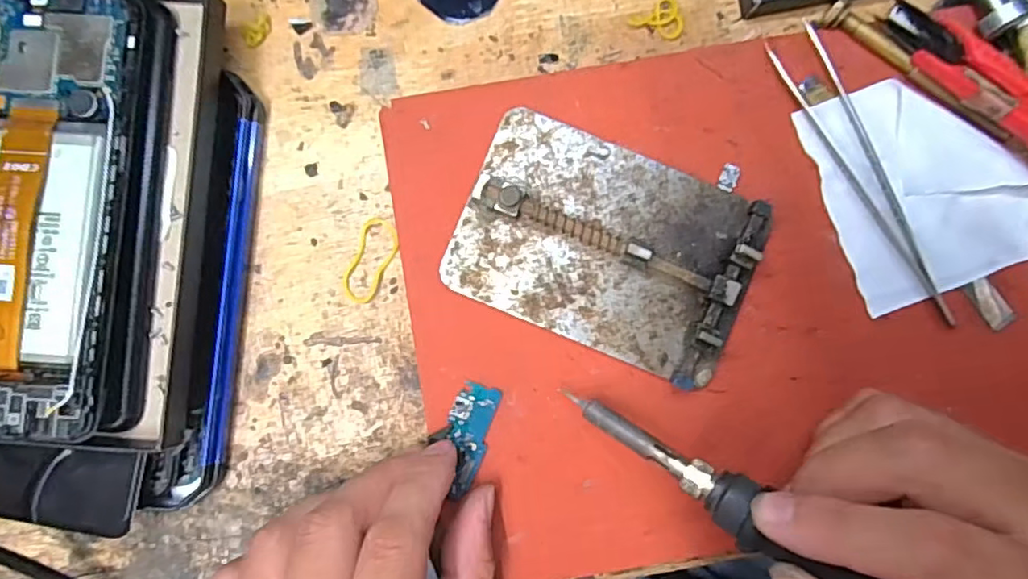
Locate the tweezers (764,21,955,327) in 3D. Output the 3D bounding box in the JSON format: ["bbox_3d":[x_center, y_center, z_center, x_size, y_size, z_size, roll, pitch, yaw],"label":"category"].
[{"bbox_3d":[0.144,-0.047,0.247,0.017,0.009,0.131,-31,88,-1],"label":"tweezers"}]

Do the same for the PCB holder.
[{"bbox_3d":[0.037,-0.018,0.243,0.114,0.018,0.079,23,88,1],"label":"PCB holder"}]

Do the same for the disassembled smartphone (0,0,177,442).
[{"bbox_3d":[-0.172,-0.031,0.214,0.076,0.009,0.159,4,88,0],"label":"disassembled smartphone"}]

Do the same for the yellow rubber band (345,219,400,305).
[{"bbox_3d":[-0.060,-0.012,0.255,0.016,0.004,0.036,21,88,0],"label":"yellow rubber band"}]

